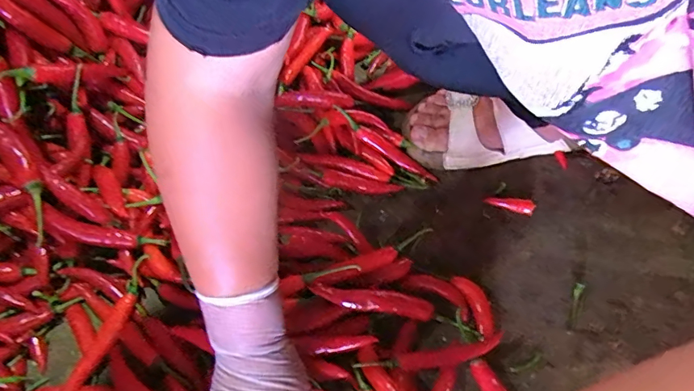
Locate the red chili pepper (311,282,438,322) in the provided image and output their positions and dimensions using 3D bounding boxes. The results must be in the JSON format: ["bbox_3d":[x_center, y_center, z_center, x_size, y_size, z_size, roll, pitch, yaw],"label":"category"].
[{"bbox_3d":[0.025,0.112,0.489,0.128,0.018,0.024,6,64,4],"label":"red chili pepper"}]

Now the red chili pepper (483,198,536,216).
[{"bbox_3d":[0.196,0.012,0.559,0.056,0.017,0.017,10,64,6],"label":"red chili pepper"}]

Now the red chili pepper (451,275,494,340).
[{"bbox_3d":[0.139,0.118,0.503,0.023,0.018,0.071,-22,65,-10],"label":"red chili pepper"}]

